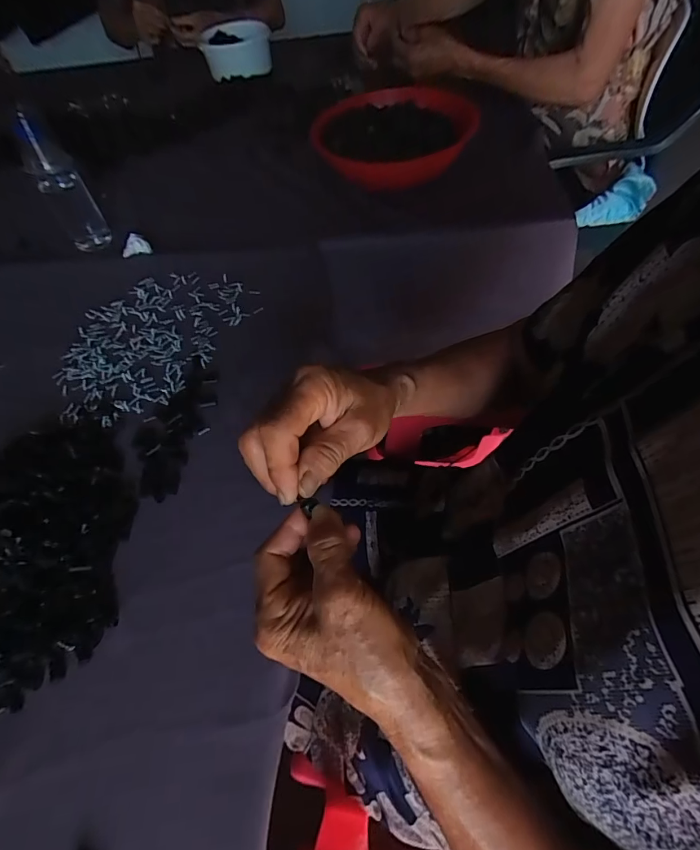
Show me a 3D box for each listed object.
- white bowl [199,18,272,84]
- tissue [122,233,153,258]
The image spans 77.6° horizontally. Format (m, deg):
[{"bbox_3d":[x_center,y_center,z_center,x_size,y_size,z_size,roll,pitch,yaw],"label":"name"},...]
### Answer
[{"bbox_3d":[-0.253,-0.826,0.967,0.152,0.085,0.136,-7,56,0],"label":"white bowl"},{"bbox_3d":[-0.317,-0.262,0.643,0.040,0.018,0.043,-28,58,-13],"label":"tissue"}]

